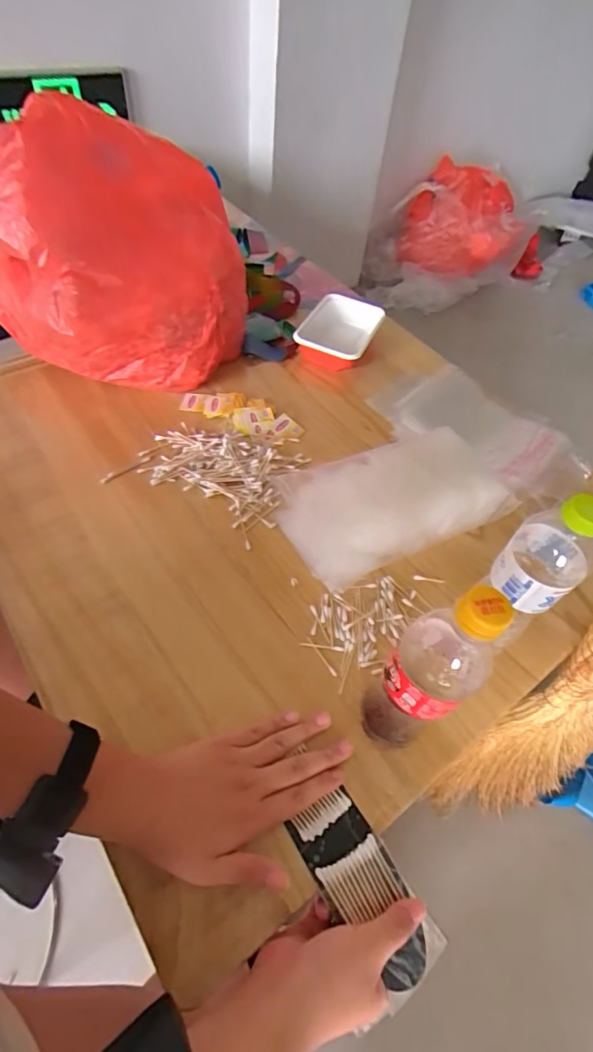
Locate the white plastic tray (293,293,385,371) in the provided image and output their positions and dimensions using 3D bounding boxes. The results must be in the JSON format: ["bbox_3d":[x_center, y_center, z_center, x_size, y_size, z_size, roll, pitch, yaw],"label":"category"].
[{"bbox_3d":[0.073,-0.343,0.863,0.123,0.053,0.165,25,55,12],"label":"white plastic tray"}]

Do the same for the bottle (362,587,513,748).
[{"bbox_3d":[0.096,0.124,0.378,0.060,0.249,0.056,3,54,-4],"label":"bottle"}]

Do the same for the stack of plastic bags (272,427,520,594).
[{"bbox_3d":[0.113,-0.043,0.605,0.263,0.074,0.170,-20,58,-18],"label":"stack of plastic bags"}]

